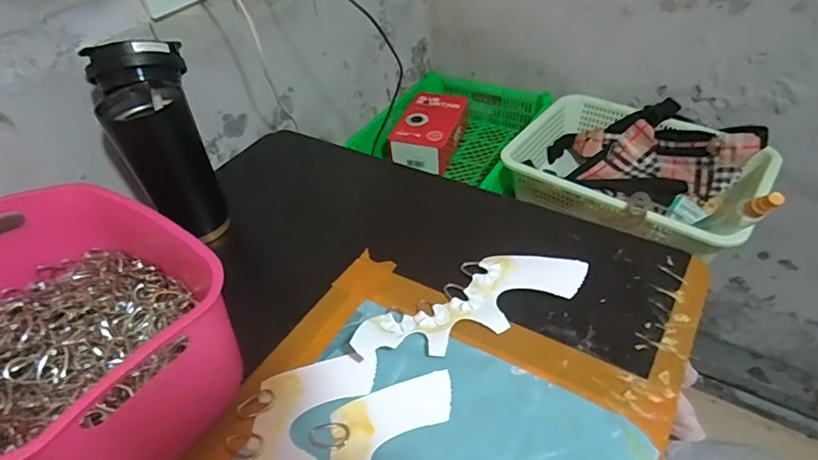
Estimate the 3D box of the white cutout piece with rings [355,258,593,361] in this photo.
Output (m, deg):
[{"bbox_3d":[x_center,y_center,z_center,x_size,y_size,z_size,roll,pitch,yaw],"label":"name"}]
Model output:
[{"bbox_3d":[0.056,0.066,0.461,0.223,0.019,0.076,-22,45,-17],"label":"white cutout piece with rings"}]

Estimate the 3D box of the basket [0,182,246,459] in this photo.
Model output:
[{"bbox_3d":[-0.278,0.084,0.407,0.260,0.123,0.188,23,50,28],"label":"basket"}]

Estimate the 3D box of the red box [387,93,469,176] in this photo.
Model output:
[{"bbox_3d":[0.040,-0.198,0.998,0.116,0.070,0.201,15,46,21],"label":"red box"}]

